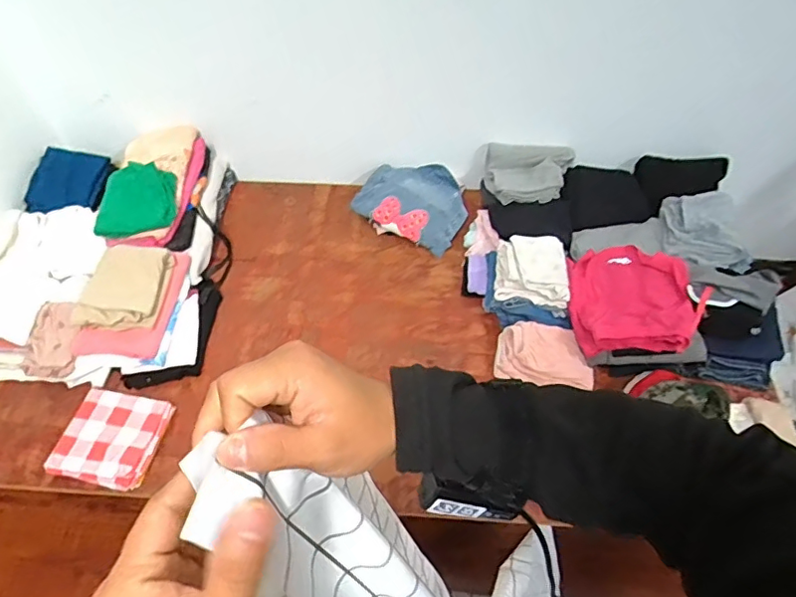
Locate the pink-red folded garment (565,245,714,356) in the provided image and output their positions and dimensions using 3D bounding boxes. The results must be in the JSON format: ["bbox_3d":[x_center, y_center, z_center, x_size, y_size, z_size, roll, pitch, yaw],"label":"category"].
[{"bbox_3d":[0.491,0.000,1.095,0.232,0.069,0.243,-4,48,13],"label":"pink-red folded garment"}]

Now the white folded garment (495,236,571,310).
[{"bbox_3d":[0.290,-0.063,1.171,0.149,0.048,0.158,7,54,2],"label":"white folded garment"}]

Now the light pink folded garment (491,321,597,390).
[{"bbox_3d":[0.307,0.117,1.137,0.194,0.050,0.114,8,54,3],"label":"light pink folded garment"}]

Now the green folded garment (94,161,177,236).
[{"bbox_3d":[-0.615,-0.238,1.277,0.171,0.075,0.157,-6,54,-7],"label":"green folded garment"}]

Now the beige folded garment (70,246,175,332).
[{"bbox_3d":[-0.598,-0.035,1.194,0.177,0.049,0.203,3,54,-1],"label":"beige folded garment"}]

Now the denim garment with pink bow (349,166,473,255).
[{"bbox_3d":[0.038,-0.243,1.387,0.276,0.101,0.202,27,57,16],"label":"denim garment with pink bow"}]

